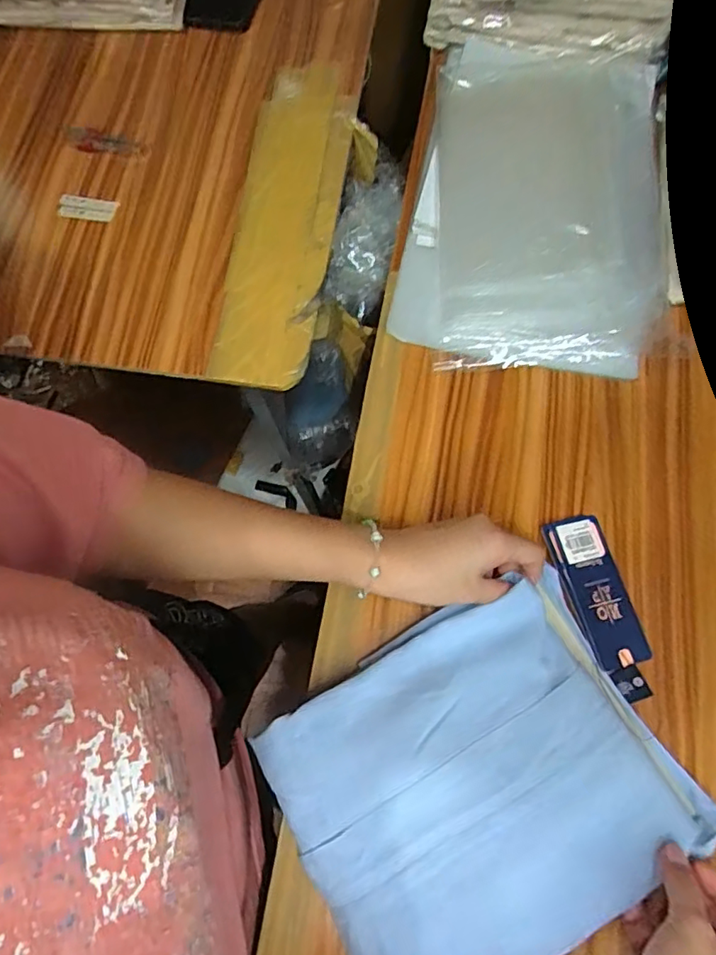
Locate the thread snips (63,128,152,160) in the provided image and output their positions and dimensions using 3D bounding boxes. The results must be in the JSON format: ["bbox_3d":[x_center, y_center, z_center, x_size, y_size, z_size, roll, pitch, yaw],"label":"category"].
[{"bbox_3d":[-0.277,-0.366,0.619,0.108,0.012,0.031,22,74,9],"label":"thread snips"}]

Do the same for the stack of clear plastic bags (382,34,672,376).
[{"bbox_3d":[0.174,-0.268,0.545,0.228,0.059,0.355,11,72,6],"label":"stack of clear plastic bags"}]

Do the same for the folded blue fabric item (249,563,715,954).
[{"bbox_3d":[0.083,0.208,0.389,0.256,0.035,0.207,-30,73,-8],"label":"folded blue fabric item"}]

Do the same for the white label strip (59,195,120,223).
[{"bbox_3d":[-0.284,-0.282,0.592,0.062,0.009,0.025,14,72,7],"label":"white label strip"}]

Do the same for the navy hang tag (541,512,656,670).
[{"bbox_3d":[0.192,0.089,0.449,0.049,0.007,0.119,-18,71,-4],"label":"navy hang tag"}]

